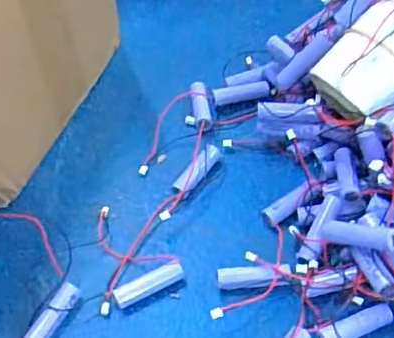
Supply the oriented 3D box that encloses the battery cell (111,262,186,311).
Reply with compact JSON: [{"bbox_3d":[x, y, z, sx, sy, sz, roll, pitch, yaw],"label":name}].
[{"bbox_3d":[-0.032,0.080,0.413,0.049,0.013,0.012,-20,53,-12],"label":"battery cell"}]

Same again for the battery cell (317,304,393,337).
[{"bbox_3d":[0.102,0.102,0.387,0.052,0.015,0.013,-19,52,-12],"label":"battery cell"}]

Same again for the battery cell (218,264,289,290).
[{"bbox_3d":[0.038,0.075,0.410,0.048,0.016,0.015,0,51,4],"label":"battery cell"}]

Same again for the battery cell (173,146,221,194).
[{"bbox_3d":[0.000,0.001,0.474,0.012,0.013,0.054,28,58,24],"label":"battery cell"}]

